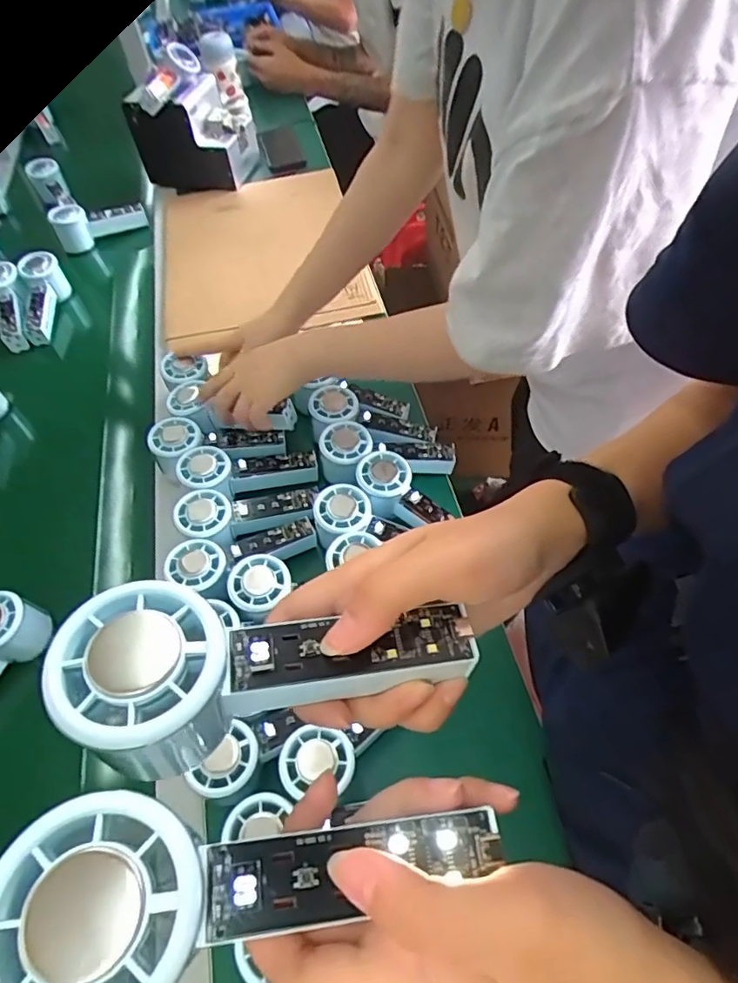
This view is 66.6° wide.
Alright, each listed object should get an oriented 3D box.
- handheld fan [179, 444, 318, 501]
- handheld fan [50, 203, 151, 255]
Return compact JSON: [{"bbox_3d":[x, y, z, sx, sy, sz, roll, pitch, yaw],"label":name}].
[{"bbox_3d":[-0.134,-0.021,0.629,0.146,0.041,0.057,-2,53,-17],"label":"handheld fan"},{"bbox_3d":[-0.448,-0.448,0.944,0.144,0.069,0.050,-10,55,-3],"label":"handheld fan"}]

